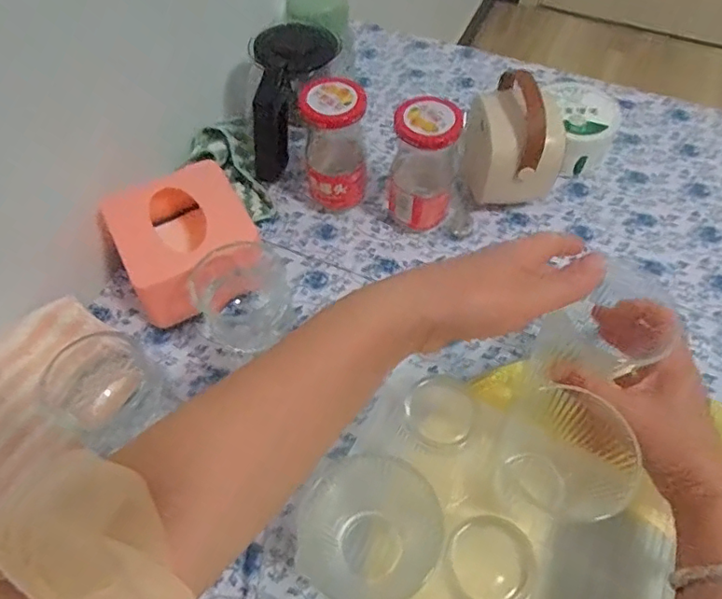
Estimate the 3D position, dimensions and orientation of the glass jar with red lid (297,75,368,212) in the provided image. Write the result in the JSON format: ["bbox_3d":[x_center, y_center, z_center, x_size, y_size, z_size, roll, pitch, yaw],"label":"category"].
[{"bbox_3d":[-0.023,-0.141,0.505,0.059,0.127,0.061,6,59,4],"label":"glass jar with red lid"}]

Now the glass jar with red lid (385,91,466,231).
[{"bbox_3d":[0.057,-0.115,0.491,0.058,0.135,0.056,0,59,0],"label":"glass jar with red lid"}]

